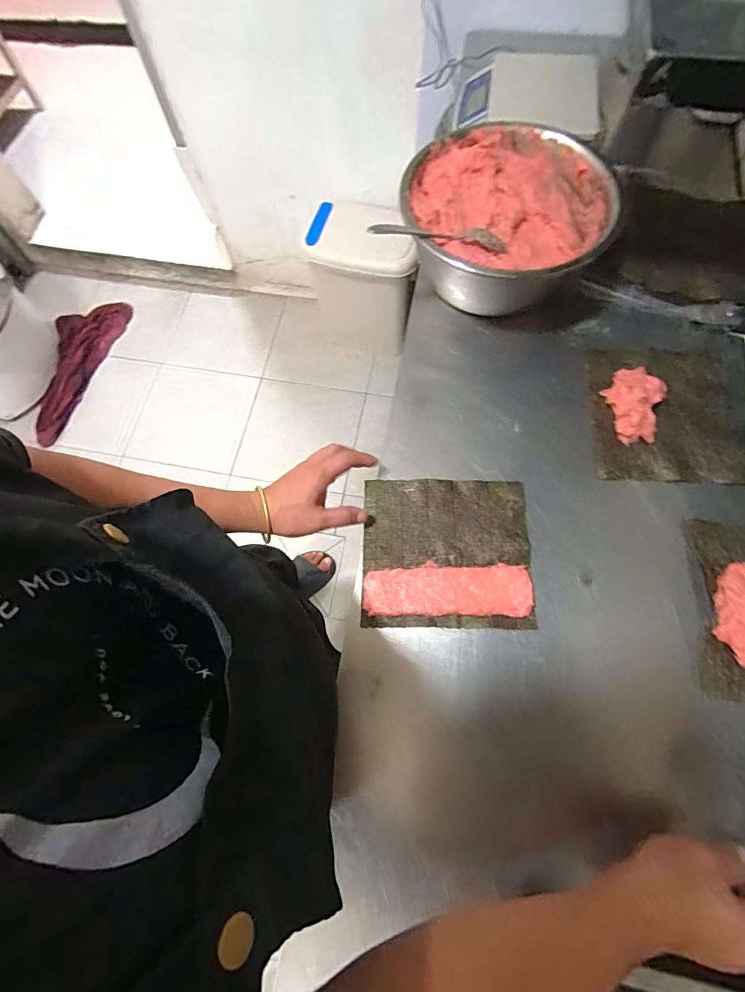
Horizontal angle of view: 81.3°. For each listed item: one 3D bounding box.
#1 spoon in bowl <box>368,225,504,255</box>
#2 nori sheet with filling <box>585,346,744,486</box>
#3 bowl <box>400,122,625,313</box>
[{"bbox_3d":[0.089,-0.336,0.561,0.190,0.016,0.031,-4,68,-16],"label":"spoon in bowl"},{"bbox_3d":[0.412,-0.117,0.587,0.217,0.034,0.208,3,70,3],"label":"nori sheet with filling"},{"bbox_3d":[0.185,-0.391,0.641,0.267,0.134,0.283,-1,70,2],"label":"bowl"}]

